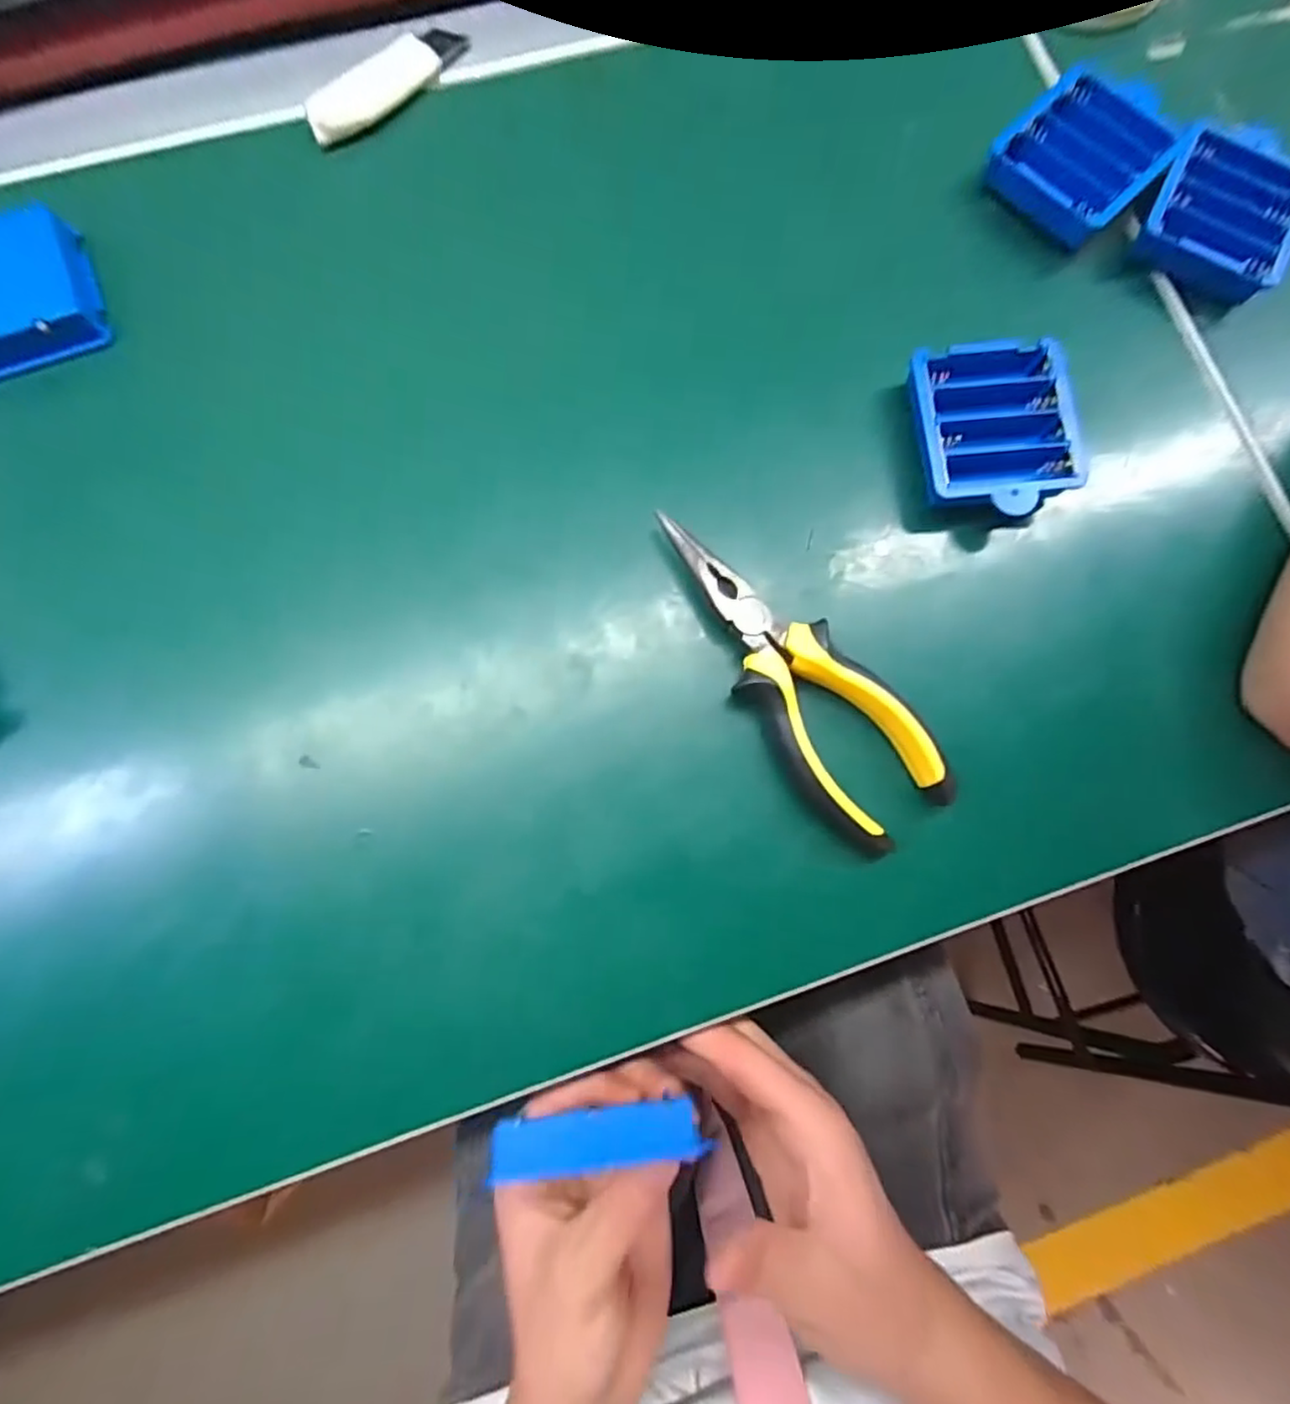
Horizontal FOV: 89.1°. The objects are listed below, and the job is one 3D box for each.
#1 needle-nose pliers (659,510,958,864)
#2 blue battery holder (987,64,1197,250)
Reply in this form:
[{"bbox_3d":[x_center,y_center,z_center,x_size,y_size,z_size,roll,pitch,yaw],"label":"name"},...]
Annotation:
[{"bbox_3d":[0.056,-0.010,0.260,0.048,0.021,0.147,-39,83,-8],"label":"needle-nose pliers"},{"bbox_3d":[0.203,-0.254,0.299,0.074,0.015,0.062,-44,83,-9],"label":"blue battery holder"}]

